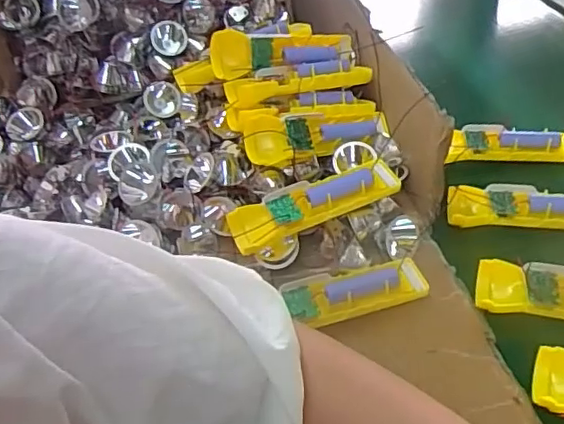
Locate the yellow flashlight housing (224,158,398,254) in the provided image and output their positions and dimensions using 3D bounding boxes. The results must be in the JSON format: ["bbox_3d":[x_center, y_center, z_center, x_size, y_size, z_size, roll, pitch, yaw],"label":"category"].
[{"bbox_3d":[0.030,-0.009,0.526,0.157,0.026,0.040,-20,41,-12],"label":"yellow flashlight housing"}]

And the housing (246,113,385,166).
[{"bbox_3d":[0.040,-0.080,0.581,0.157,0.017,0.047,-12,84,-22],"label":"housing"}]

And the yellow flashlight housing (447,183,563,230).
[{"bbox_3d":[0.250,-0.004,0.570,0.163,0.018,0.049,5,44,13],"label":"yellow flashlight housing"}]

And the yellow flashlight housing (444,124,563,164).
[{"bbox_3d":[0.262,-0.079,0.656,0.144,0.023,0.046,-1,43,6],"label":"yellow flashlight housing"}]

